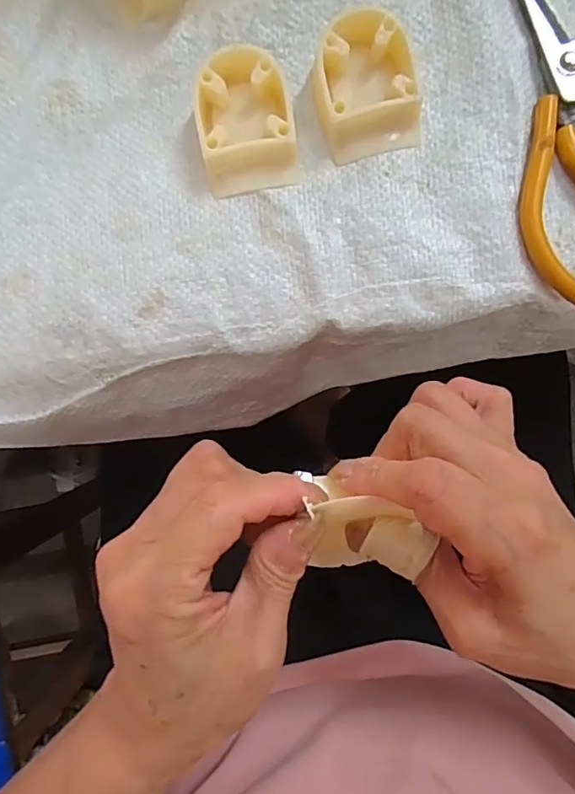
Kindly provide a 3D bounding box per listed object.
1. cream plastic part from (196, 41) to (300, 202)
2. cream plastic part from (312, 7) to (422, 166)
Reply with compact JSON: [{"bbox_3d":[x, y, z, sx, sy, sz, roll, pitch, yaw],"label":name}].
[{"bbox_3d":[-0.020,-0.133,0.241,0.043,0.023,0.057,-11,86,2],"label":"cream plastic part"},{"bbox_3d":[0.038,-0.149,0.239,0.051,0.022,0.056,-11,86,2],"label":"cream plastic part"}]

